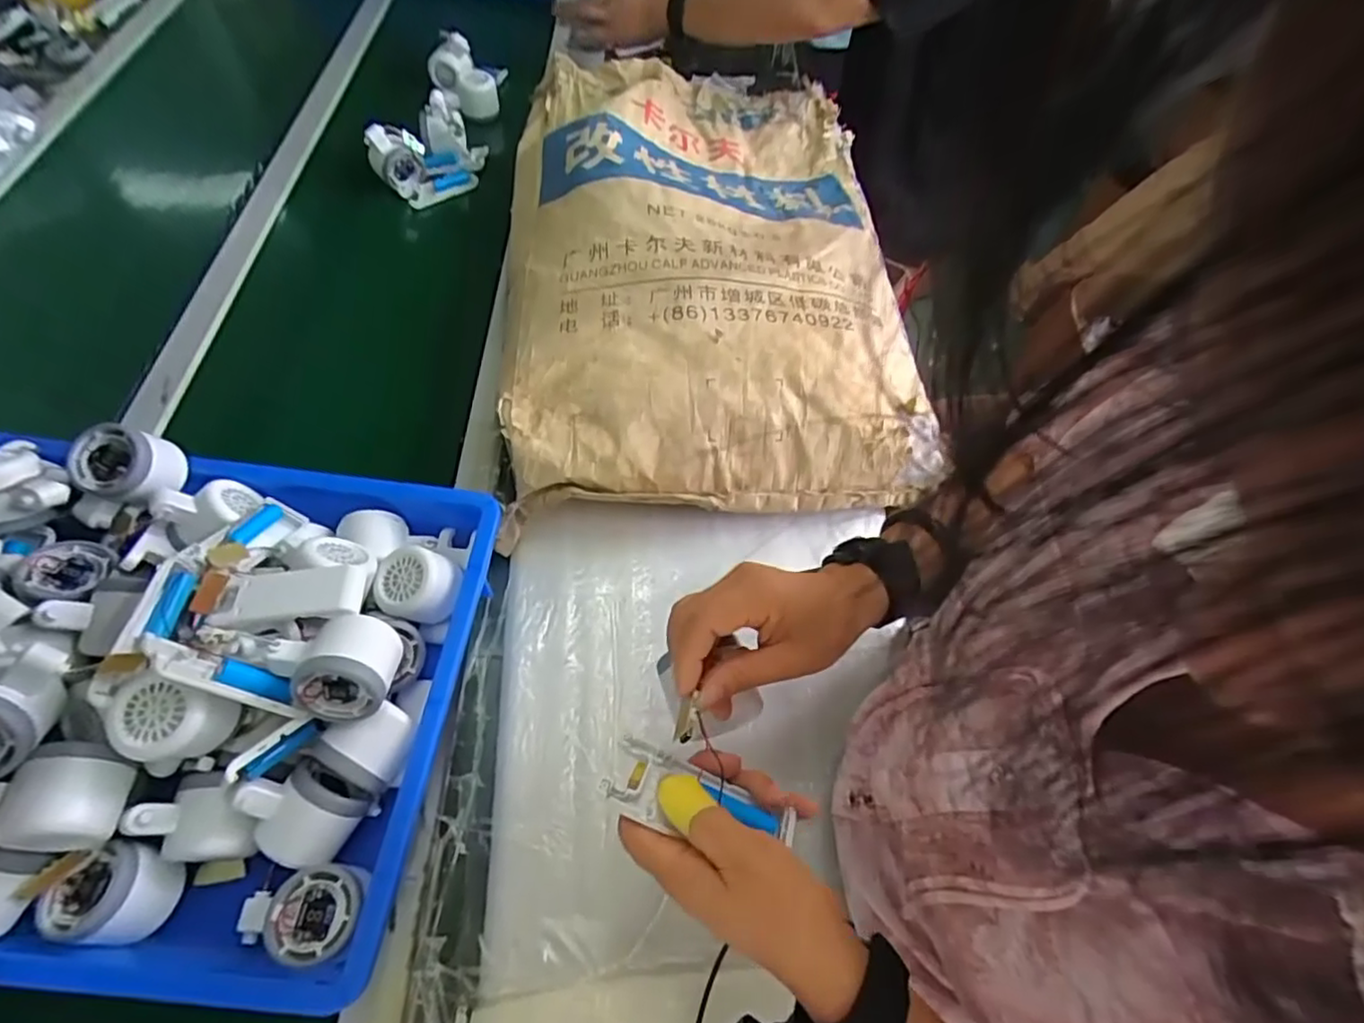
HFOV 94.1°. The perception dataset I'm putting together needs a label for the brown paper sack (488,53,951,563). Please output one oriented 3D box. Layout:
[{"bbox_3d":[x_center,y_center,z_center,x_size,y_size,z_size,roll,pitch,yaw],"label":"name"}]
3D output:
[{"bbox_3d":[0.029,-0.330,0.788,0.448,0.141,0.735,1,59,-6],"label":"brown paper sack"}]

